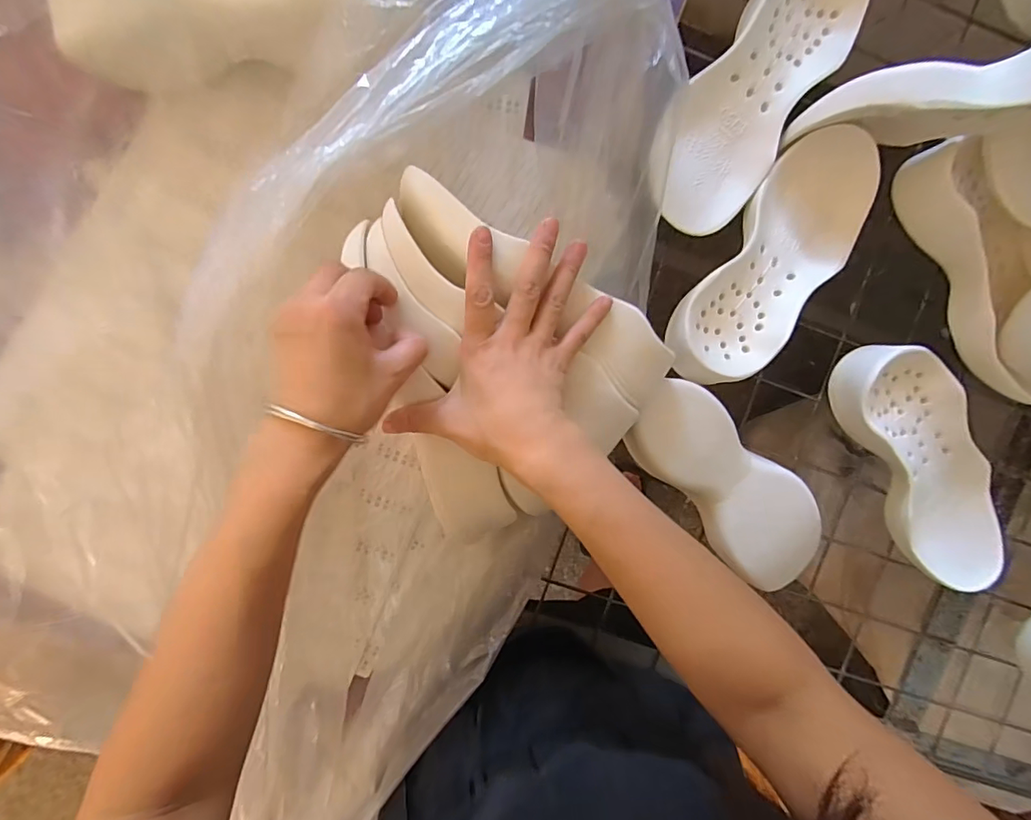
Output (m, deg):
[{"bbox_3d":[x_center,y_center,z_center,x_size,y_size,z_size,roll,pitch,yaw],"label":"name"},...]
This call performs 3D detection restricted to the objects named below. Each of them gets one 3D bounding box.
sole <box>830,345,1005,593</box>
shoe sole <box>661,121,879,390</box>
[{"bbox_3d":[0.405,0.055,0.495,0.101,0.043,0.260,-28,97,-1],"label":"sole"},{"bbox_3d":[0.237,-0.134,0.461,0.096,0.036,0.248,34,93,-7],"label":"shoe sole"}]

